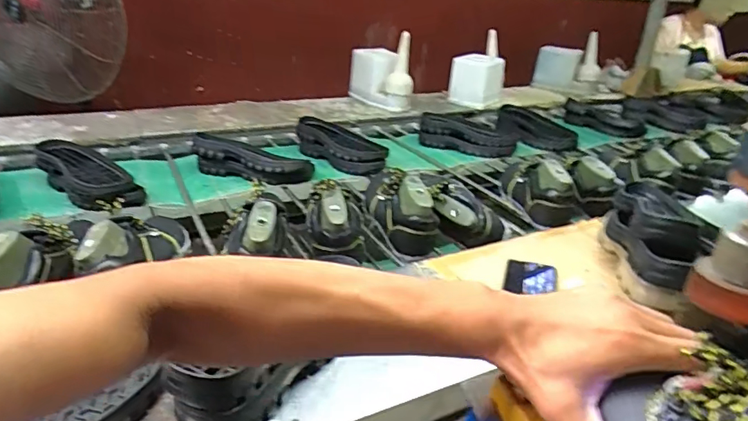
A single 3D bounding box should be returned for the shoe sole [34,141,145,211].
[{"bbox_3d":[-0.606,-0.079,1.060,0.320,0.061,0.108,22,31,31],"label":"shoe sole"}]

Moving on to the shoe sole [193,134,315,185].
[{"bbox_3d":[-0.292,-0.120,1.206,0.278,0.069,0.100,10,26,11],"label":"shoe sole"}]

